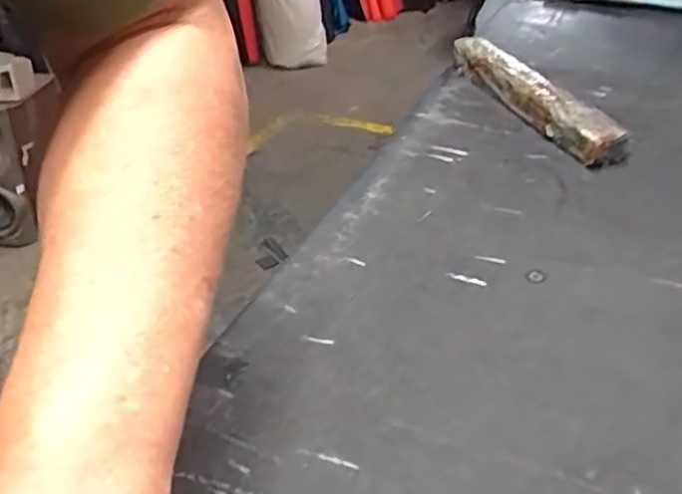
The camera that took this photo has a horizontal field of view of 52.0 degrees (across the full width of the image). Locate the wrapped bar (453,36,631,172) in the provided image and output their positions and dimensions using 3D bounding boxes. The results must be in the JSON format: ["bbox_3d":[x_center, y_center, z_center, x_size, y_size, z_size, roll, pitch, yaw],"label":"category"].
[{"bbox_3d":[0.188,-0.158,0.712,0.047,0.035,0.290,-9,35,-17],"label":"wrapped bar"}]

